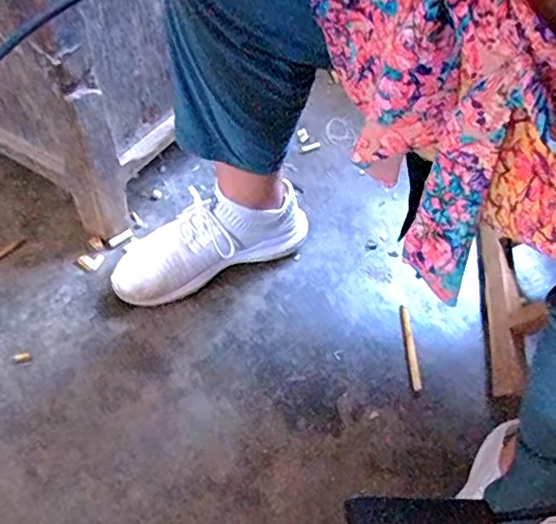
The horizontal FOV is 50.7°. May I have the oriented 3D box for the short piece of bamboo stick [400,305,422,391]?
[{"bbox_3d":[0.160,0.102,0.711,0.011,0.006,0.117,2,52,-2],"label":"short piece of bamboo stick"}]

